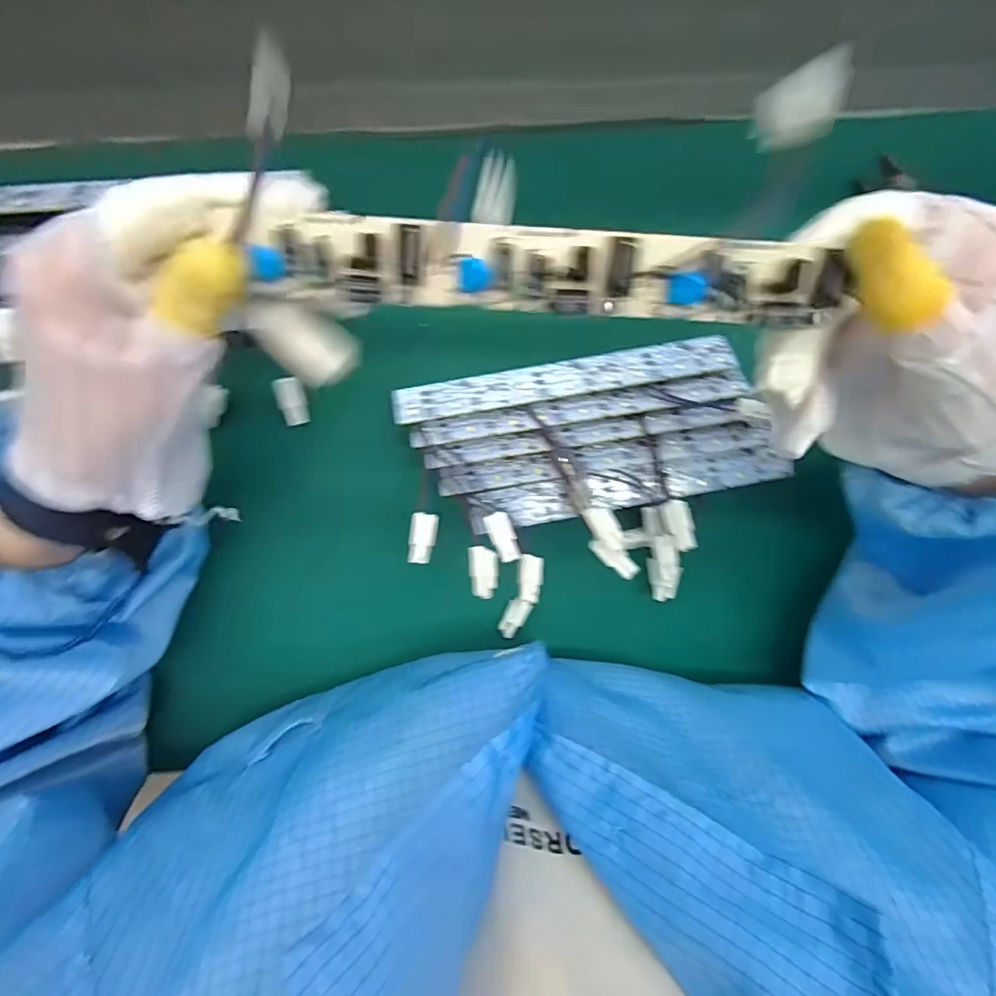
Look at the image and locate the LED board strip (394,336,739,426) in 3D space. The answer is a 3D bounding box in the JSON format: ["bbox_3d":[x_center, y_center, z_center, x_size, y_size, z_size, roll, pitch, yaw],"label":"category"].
[{"bbox_3d":[0.038,-0.066,0.307,0.191,0.007,0.023,-10,67,-2],"label":"LED board strip"}]

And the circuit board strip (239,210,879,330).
[{"bbox_3d":[0.016,-0.069,0.164,0.173,0.012,0.023,3,97,-1],"label":"circuit board strip"}]

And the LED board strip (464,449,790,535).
[{"bbox_3d":[0.079,-0.006,0.319,0.189,0.009,0.023,-9,98,-3],"label":"LED board strip"}]

